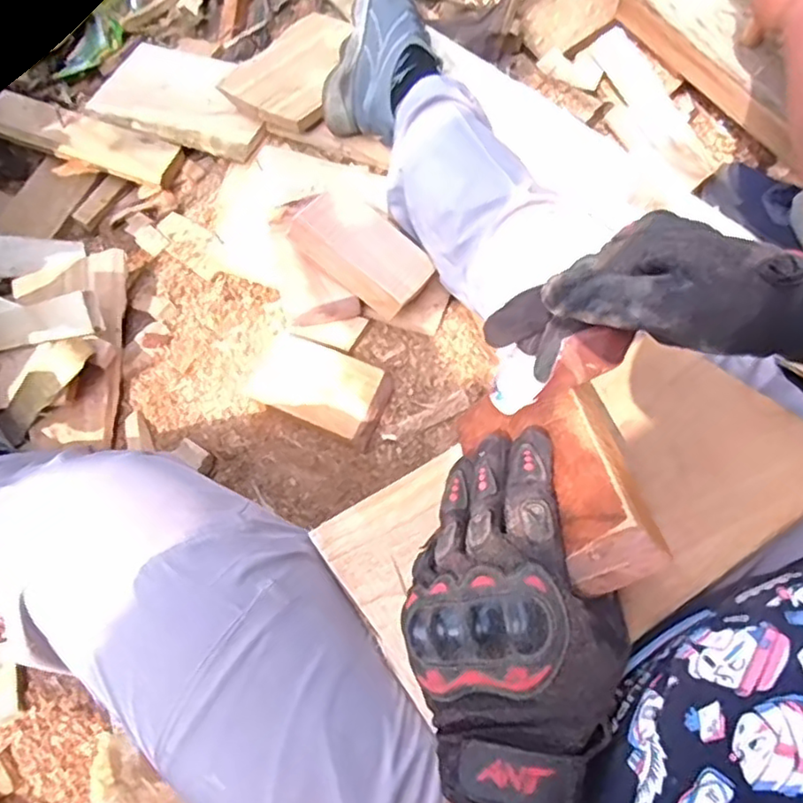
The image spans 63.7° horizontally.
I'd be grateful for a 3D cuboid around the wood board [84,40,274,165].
[{"bbox_3d":[-0.349,-0.510,1.074,0.337,0.027,0.186,22,68,16],"label":"wood board"}]

